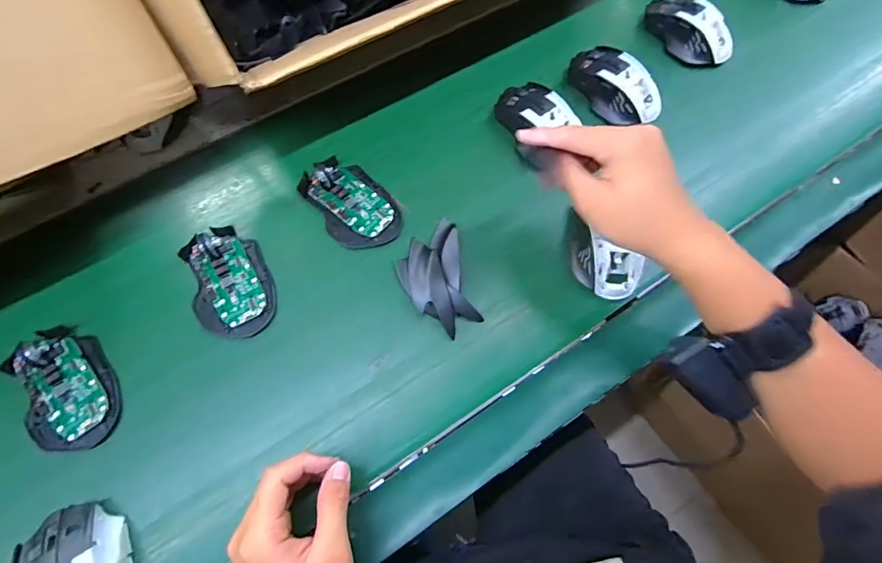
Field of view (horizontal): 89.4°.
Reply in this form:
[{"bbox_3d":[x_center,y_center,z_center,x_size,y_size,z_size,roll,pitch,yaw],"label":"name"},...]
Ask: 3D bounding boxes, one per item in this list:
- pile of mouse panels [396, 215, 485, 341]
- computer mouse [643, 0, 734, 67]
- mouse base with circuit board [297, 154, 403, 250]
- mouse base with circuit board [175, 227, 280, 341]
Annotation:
[{"bbox_3d":[-0.006,-0.006,0.430,0.065,0.023,0.111,-14,71,-6],"label":"pile of mouse panels"},{"bbox_3d":[0.305,-0.312,0.552,0.058,0.041,0.118,-38,75,-14],"label":"computer mouse"},{"bbox_3d":[-0.092,-0.083,0.456,0.070,0.016,0.109,-38,75,-14],"label":"mouse base with circuit board"},{"bbox_3d":[-0.203,-0.001,0.424,0.072,0.020,0.113,-29,73,-11],"label":"mouse base with circuit board"}]

